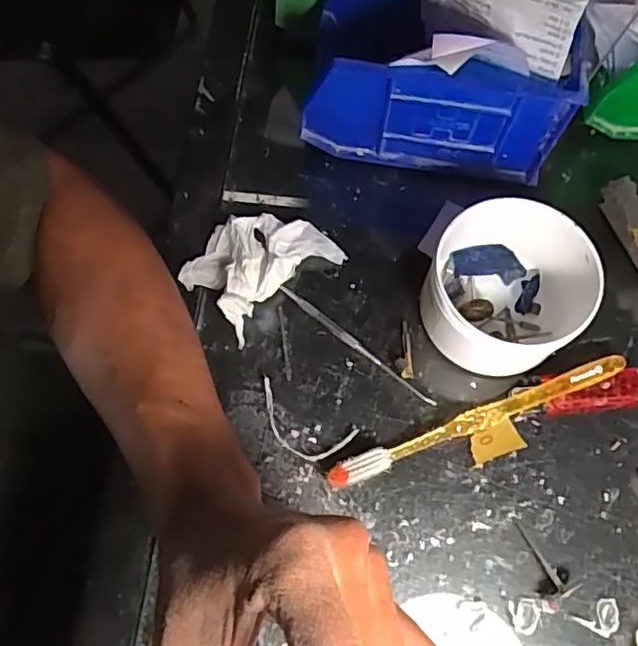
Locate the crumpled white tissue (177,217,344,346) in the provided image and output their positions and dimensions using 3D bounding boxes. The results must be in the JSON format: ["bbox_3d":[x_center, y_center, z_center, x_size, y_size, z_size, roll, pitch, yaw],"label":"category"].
[{"bbox_3d":[-0.039,-0.042,0.386,0.089,0.023,0.067,-41,75,-14],"label":"crumpled white tissue"}]

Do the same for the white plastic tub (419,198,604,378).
[{"bbox_3d":[0.110,-0.020,0.359,0.088,0.060,0.090,0,69,-1],"label":"white plastic tub"}]

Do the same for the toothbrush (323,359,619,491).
[{"bbox_3d":[0.094,0.057,0.351,0.186,0.021,0.014,-21,71,-8],"label":"toothbrush"}]

